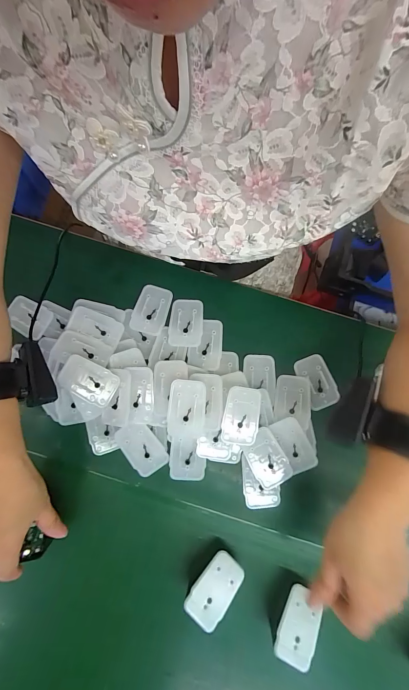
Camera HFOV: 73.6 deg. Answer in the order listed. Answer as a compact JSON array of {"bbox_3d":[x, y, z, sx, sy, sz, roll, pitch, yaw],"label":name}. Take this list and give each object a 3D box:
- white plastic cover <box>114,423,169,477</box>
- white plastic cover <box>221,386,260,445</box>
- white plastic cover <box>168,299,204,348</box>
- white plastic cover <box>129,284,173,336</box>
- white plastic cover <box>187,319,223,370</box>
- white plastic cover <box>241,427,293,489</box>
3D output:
[{"bbox_3d":[-0.080,0.131,0.346,0.042,0.015,0.067,-37,81,-5],"label":"white plastic cover"},{"bbox_3d":[0.046,0.088,0.339,0.045,0.005,0.069,12,88,-5],"label":"white plastic cover"},{"bbox_3d":[-0.025,-0.031,0.370,0.045,0.005,0.068,3,80,2],"label":"white plastic cover"},{"bbox_3d":[-0.072,-0.049,0.373,0.043,0.005,0.068,16,81,4],"label":"white plastic cover"},{"bbox_3d":[0.002,-0.001,0.368,0.044,0.006,0.067,6,80,2],"label":"white plastic cover"},{"bbox_3d":[0.078,0.143,0.345,0.043,0.004,0.067,-27,80,-4],"label":"white plastic cover"}]

